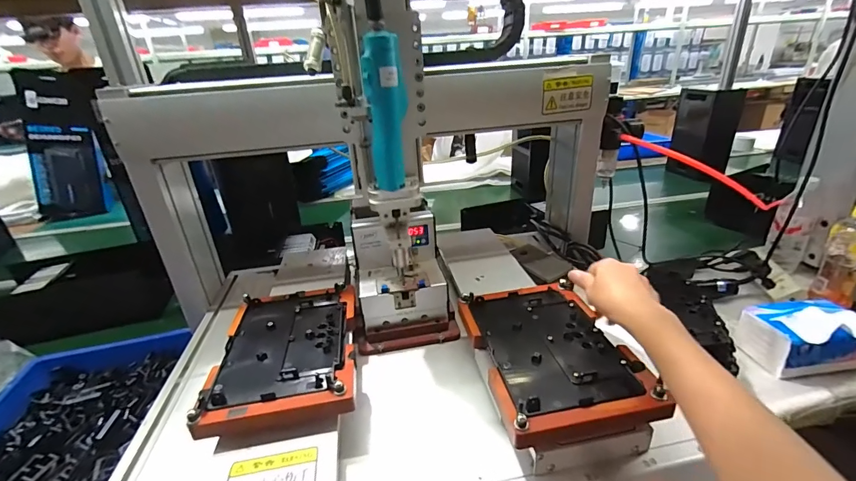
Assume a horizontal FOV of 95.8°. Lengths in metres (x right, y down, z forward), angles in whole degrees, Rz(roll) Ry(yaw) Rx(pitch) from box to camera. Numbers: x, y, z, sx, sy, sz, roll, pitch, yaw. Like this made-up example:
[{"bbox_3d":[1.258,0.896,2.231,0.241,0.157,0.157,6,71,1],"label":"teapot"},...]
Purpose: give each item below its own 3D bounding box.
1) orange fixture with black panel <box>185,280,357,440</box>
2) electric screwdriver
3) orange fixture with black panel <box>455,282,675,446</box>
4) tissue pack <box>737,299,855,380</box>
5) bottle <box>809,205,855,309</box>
[{"bbox_3d":[-0.170,0.138,0.481,0.158,0.042,0.218,-6,27,-7],"label":"orange fixture with black panel"},{"bbox_3d":[-0.045,-0.140,0.435,0.040,0.162,0.033,-1,26,4],"label":"electric screwdriver"},{"bbox_3d":[0.137,0.126,0.443,0.157,0.033,0.210,-7,26,-7],"label":"orange fixture with black panel"},{"bbox_3d":[0.647,0.161,0.666,0.162,0.094,0.108,-3,26,1],"label":"tissue pack"},{"bbox_3d":[0.813,0.026,0.747,0.065,0.193,0.065,-24,32,-36],"label":"bottle"}]

